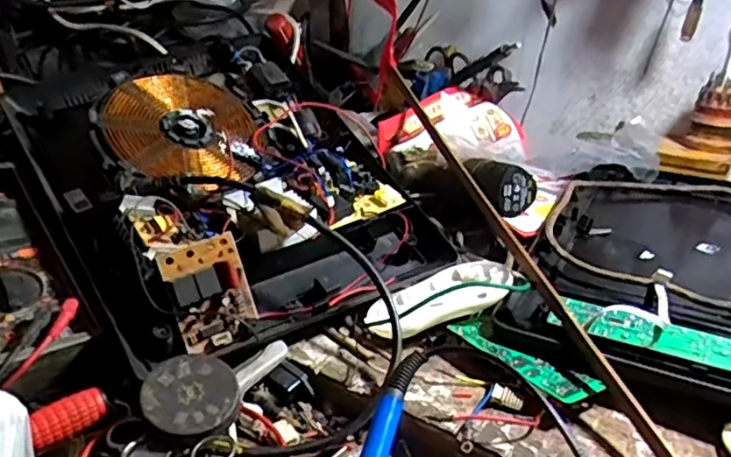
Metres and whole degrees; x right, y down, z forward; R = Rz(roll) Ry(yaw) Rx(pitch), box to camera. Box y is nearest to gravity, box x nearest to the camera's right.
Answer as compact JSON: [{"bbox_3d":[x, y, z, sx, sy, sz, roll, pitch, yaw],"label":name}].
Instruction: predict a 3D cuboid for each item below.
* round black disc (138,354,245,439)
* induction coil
[{"bbox_3d":[-0.106,0.101,0.387,0.058,0.004,0.054,5,41,-5],"label":"round black disc"},{"bbox_3d":[-0.160,-0.091,0.570,0.136,0.008,0.136,15,48,-17],"label":"induction coil"}]

